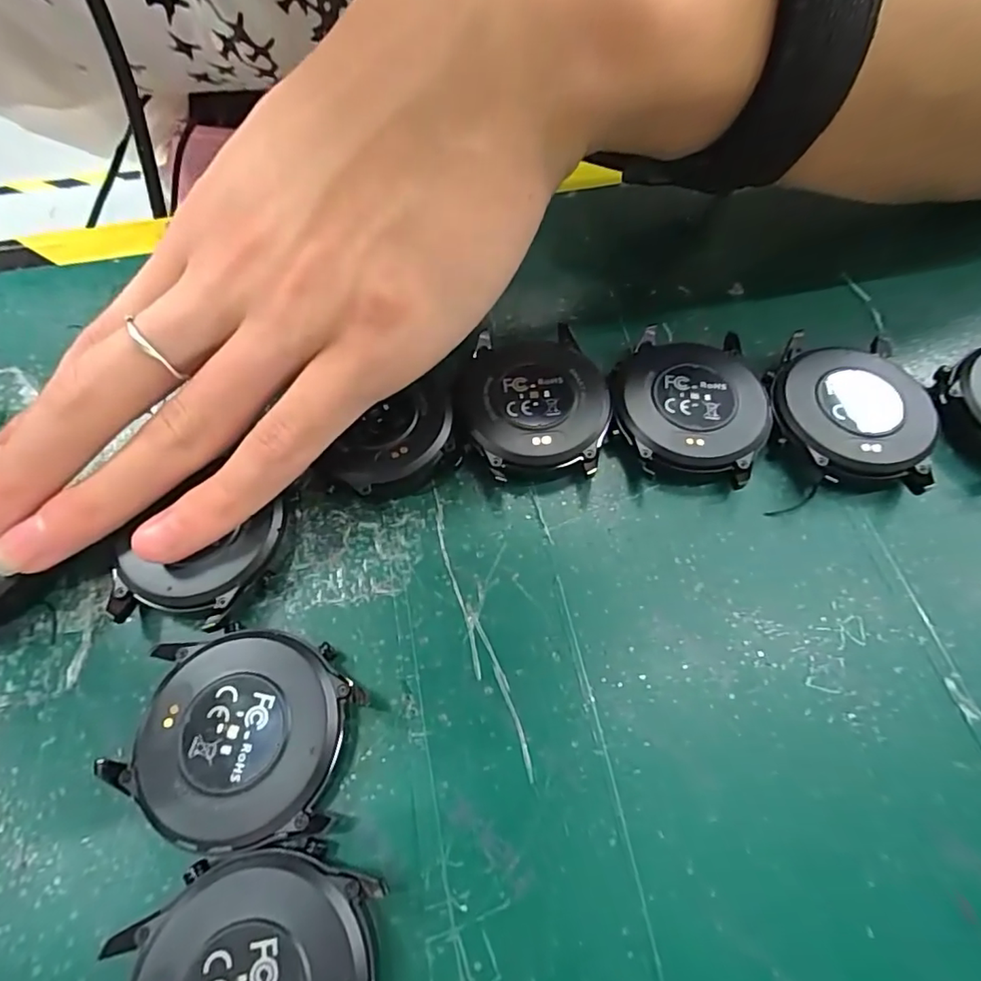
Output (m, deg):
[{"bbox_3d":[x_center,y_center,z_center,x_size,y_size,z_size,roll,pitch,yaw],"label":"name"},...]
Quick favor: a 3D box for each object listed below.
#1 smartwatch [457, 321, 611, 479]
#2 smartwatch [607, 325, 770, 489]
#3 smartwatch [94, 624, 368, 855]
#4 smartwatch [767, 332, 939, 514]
[{"bbox_3d":[0.012,-0.025,0.162,0.044,0.012,0.047,-4,63,0],"label":"smartwatch"},{"bbox_3d":[0.058,-0.026,0.162,0.043,0.011,0.049,9,64,6],"label":"smartwatch"},{"bbox_3d":[-0.056,0.055,0.123,0.048,0.011,0.042,9,64,6],"label":"smartwatch"},{"bbox_3d":[0.103,-0.022,0.158,0.043,0.012,0.054,2,63,2],"label":"smartwatch"}]

